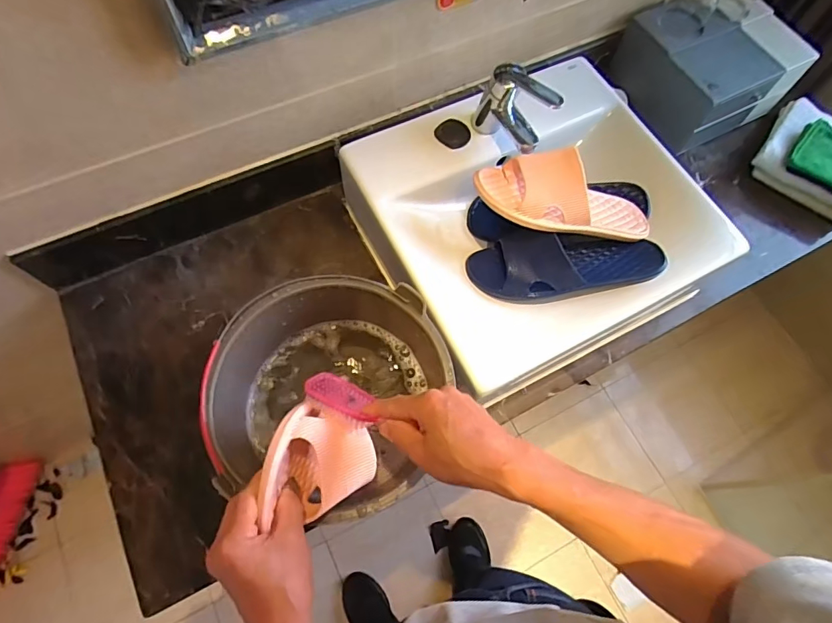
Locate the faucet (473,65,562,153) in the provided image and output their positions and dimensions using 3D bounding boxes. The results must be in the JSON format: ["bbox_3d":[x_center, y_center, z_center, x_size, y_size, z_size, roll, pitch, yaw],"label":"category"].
[{"bbox_3d":[0.137,-0.279,0.670,0.054,0.102,0.117,-37,74,-16],"label":"faucet"}]

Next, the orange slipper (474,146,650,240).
[{"bbox_3d":[0.205,-0.153,0.635,0.250,0.079,0.104,10,67,2],"label":"orange slipper"}]

